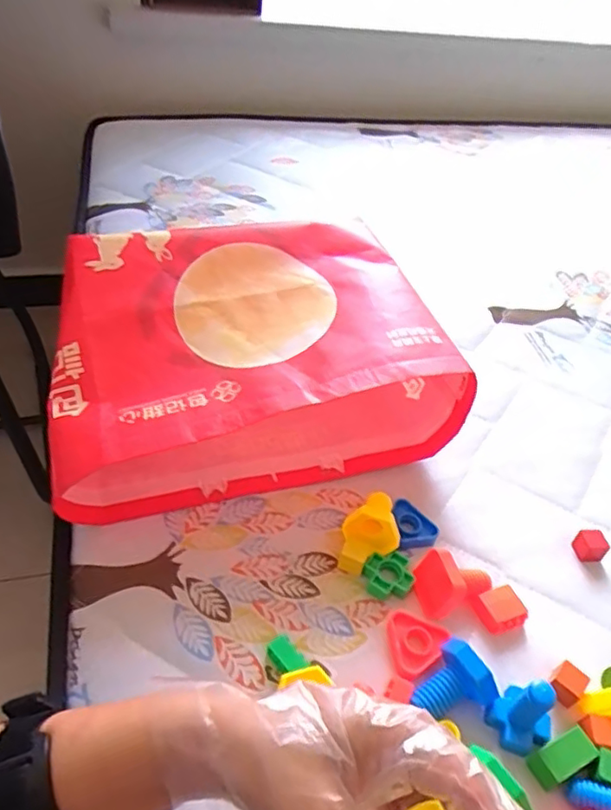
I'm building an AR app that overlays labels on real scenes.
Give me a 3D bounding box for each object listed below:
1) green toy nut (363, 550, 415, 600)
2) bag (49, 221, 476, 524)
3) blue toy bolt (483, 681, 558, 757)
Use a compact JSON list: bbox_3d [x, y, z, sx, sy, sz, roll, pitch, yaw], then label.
[{"bbox_3d":[0.067,0.137,0.487,0.038,0.011,0.035,6,44,-6],"label":"green toy nut"},{"bbox_3d":[-0.053,-0.046,0.570,0.359,0.145,0.217,-10,46,-16],"label":"bag"},{"bbox_3d":[0.148,0.206,0.402,0.034,0.059,0.037,6,44,-6],"label":"blue toy bolt"}]

